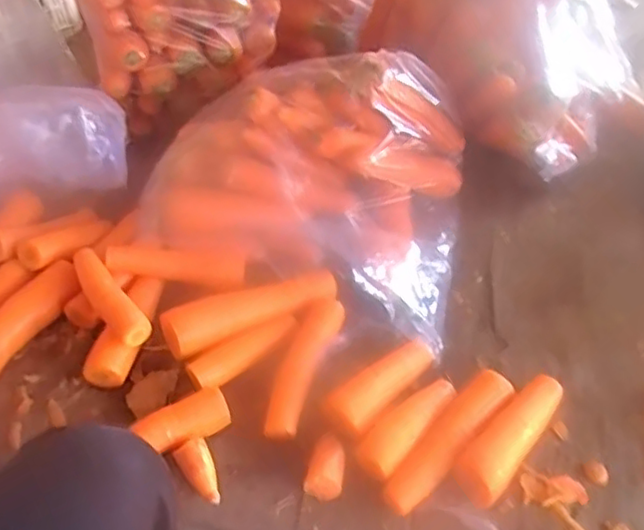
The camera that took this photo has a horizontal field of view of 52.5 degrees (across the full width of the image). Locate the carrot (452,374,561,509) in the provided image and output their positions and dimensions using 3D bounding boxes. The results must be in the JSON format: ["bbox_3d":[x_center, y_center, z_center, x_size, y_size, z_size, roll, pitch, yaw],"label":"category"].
[{"bbox_3d":[0.174,0.158,0.602,0.040,0.034,0.152,31,52,28],"label":"carrot"}]

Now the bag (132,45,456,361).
[{"bbox_3d":[-0.003,-0.104,0.752,0.356,0.173,0.273,17,46,18],"label":"bag"}]

